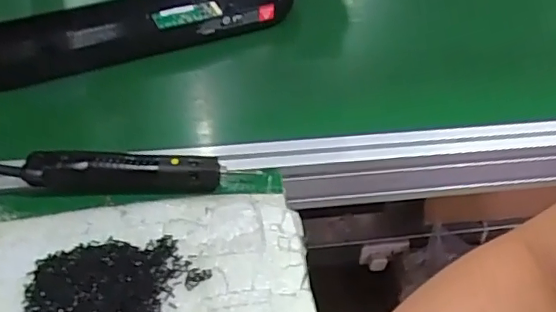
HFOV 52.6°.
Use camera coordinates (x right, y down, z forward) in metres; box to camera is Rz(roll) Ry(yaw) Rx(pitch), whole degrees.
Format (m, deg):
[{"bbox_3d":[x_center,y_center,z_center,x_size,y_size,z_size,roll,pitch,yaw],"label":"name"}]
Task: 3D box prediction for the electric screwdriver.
[{"bbox_3d":[-0.161,0.016,0.582,0.193,0.036,0.032,0,46,-5],"label":"electric screwdriver"}]

